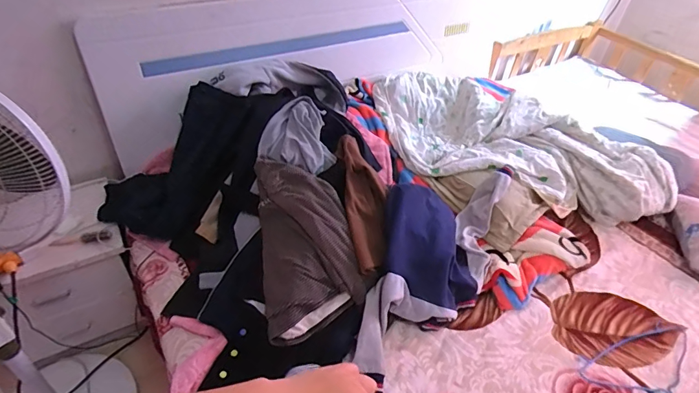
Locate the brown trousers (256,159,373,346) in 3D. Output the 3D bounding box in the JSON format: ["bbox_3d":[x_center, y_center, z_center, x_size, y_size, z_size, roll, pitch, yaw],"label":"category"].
[{"bbox_3d":[-0.107,0.124,1.156,0.268,0.091,0.493,-9,71,-6],"label":"brown trousers"}]

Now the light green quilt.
[{"bbox_3d":[0.642,-0.239,1.674,1.121,0.208,0.656,12,42,8],"label":"light green quilt"}]

